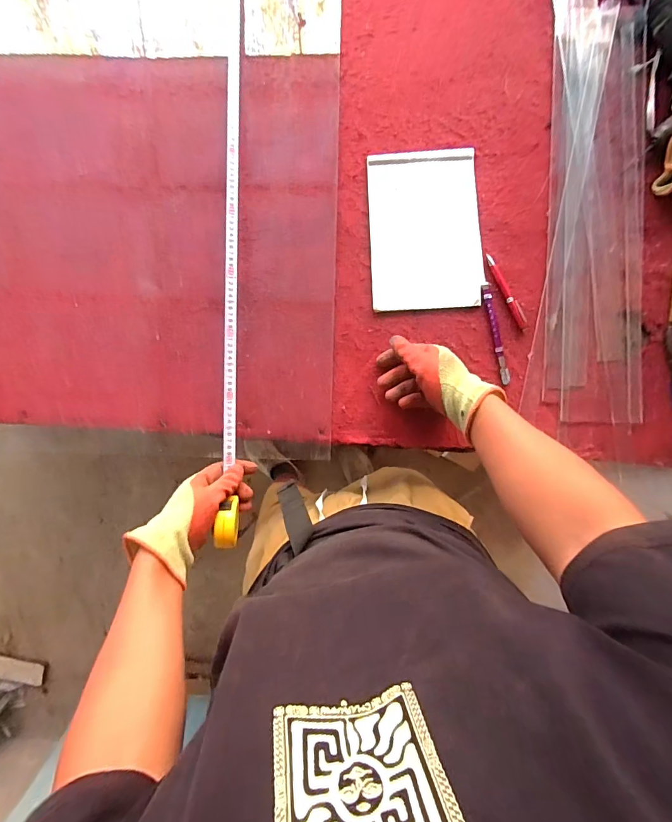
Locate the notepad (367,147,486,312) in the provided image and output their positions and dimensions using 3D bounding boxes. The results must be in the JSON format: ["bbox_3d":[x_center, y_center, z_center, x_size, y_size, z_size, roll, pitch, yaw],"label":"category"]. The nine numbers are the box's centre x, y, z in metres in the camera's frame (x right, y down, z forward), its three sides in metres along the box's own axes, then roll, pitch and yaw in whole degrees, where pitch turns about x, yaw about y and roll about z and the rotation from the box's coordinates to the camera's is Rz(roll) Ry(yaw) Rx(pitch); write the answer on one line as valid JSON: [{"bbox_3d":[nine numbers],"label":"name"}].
[{"bbox_3d":[0.148,-0.302,0.644,0.181,0.007,0.263,-3,87,2],"label":"notepad"}]

